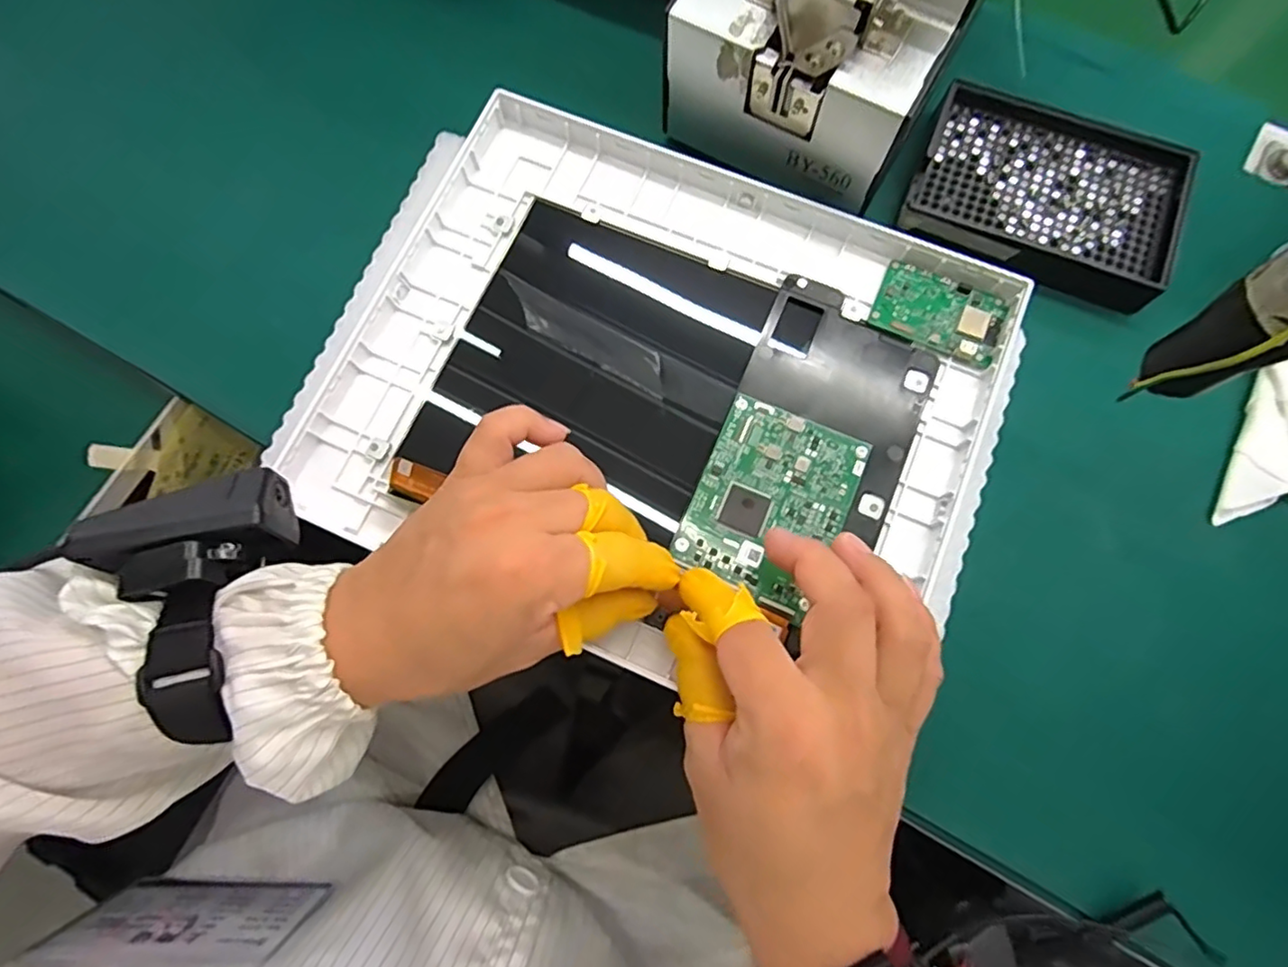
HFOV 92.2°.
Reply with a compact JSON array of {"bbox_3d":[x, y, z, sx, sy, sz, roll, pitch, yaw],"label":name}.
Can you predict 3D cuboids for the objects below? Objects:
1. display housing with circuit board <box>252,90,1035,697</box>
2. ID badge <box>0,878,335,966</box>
[{"bbox_3d":[0.007,-0.047,0.312,0.339,0.029,0.247,23,77,8],"label":"display housing with circuit board"},{"bbox_3d":[-0.199,0.189,0.267,0.100,0.079,0.008,1,84,4],"label":"ID badge"}]

